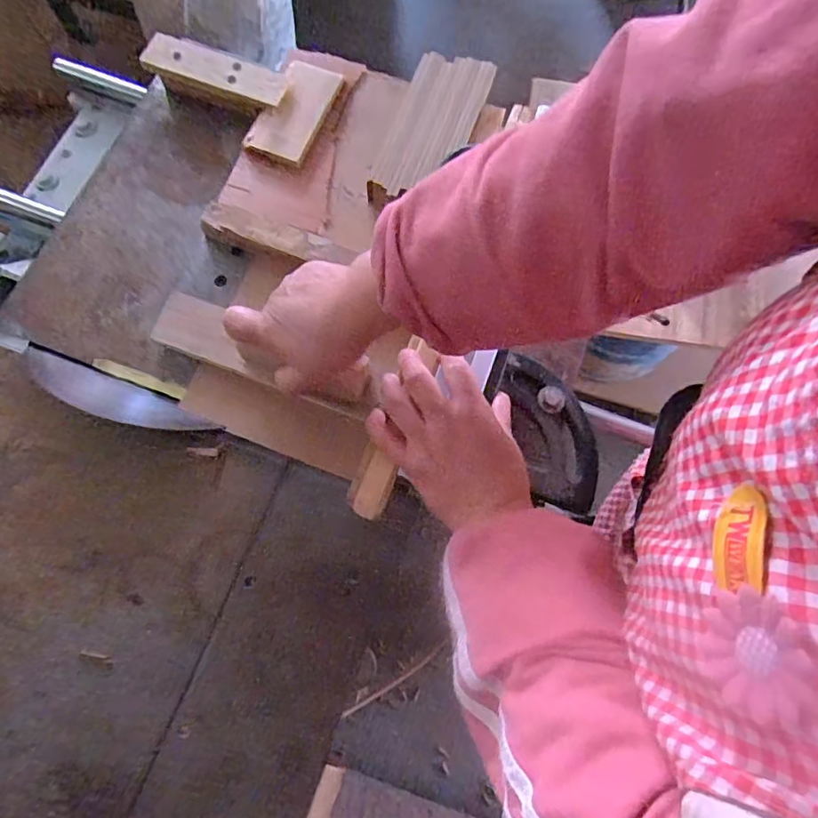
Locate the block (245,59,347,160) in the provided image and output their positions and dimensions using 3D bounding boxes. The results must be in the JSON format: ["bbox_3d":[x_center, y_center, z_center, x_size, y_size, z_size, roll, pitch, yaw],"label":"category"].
[{"bbox_3d":[-0.107,-0.286,0.522,0.056,0.013,0.111,22,75,5],"label":"block"}]

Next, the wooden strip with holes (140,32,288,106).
[{"bbox_3d":[-0.185,-0.326,0.520,0.135,0.009,0.042,20,75,4],"label":"wooden strip with holes"}]

